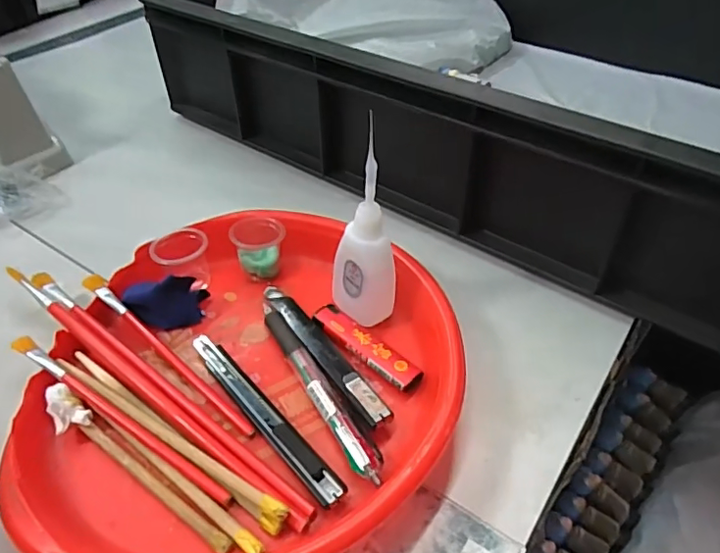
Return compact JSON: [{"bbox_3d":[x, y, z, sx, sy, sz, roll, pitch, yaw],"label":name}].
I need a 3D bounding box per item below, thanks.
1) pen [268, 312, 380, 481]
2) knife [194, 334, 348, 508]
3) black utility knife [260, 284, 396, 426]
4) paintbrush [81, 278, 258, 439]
[{"bbox_3d":[-0.024,0.064,0.316,0.015,0.011,0.126,-23,47,-22],"label":"pen"},{"bbox_3d":[-0.056,0.074,0.309,0.015,0.007,0.137,-31,50,-28],"label":"knife"},{"bbox_3d":[-0.025,0.042,0.338,0.019,0.009,0.132,-26,48,-24],"label":"black utility knife"},{"bbox_3d":[-0.123,0.044,0.339,0.169,0.015,0.011,32,52,30],"label":"paintbrush"}]

